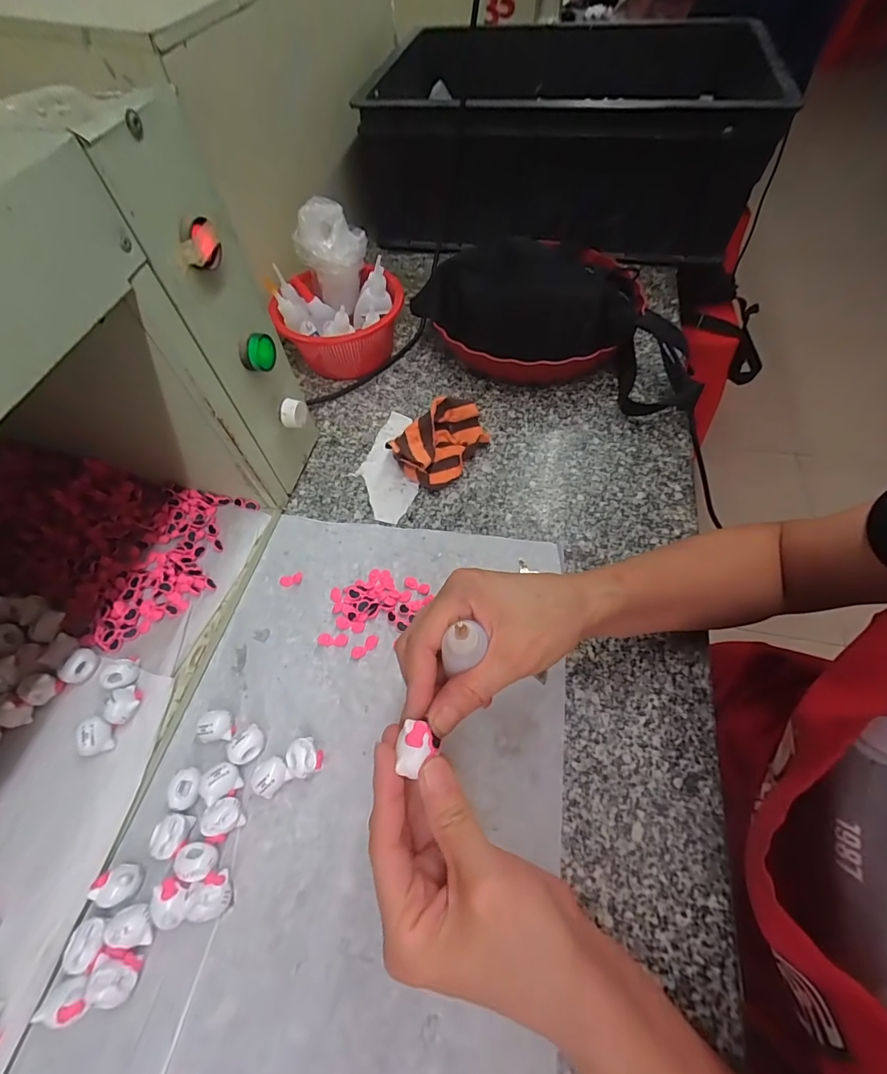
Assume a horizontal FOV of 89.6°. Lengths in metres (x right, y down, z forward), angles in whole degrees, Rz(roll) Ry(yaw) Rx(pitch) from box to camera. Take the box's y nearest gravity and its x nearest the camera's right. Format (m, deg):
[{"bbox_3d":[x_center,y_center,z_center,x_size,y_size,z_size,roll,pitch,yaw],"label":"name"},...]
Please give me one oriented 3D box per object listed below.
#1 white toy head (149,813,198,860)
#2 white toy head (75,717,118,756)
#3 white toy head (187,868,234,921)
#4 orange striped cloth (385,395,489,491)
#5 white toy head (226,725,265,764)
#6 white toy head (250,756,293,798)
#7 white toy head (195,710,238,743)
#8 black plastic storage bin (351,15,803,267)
[{"bbox_3d":[-0.182,0.199,0.300,0.018,0.021,0.024,13,60,10],"label":"white toy head"},{"bbox_3d":[-0.245,0.140,0.316,0.017,0.018,0.023,-8,59,-3],"label":"white toy head"},{"bbox_3d":[-0.145,0.225,0.281,0.020,0.020,0.022,-1,59,2],"label":"white toy head"},{"bbox_3d":[0.002,-0.099,0.457,0.106,0.041,0.064,-40,65,-20],"label":"orange striped cloth"},{"bbox_3d":[-0.143,0.151,0.325,0.019,0.018,0.025,37,67,22],"label":"white toy head"},{"bbox_3d":[-0.123,0.167,0.316,0.023,0.018,0.025,-1,59,2],"label":"white toy head"},{"bbox_3d":[-0.168,0.141,0.334,0.023,0.019,0.022,-1,59,2],"label":"white toy head"},{"bbox_3d":[0.182,-0.598,0.667,0.524,0.173,0.378,13,60,10],"label":"black plastic storage bin"}]

